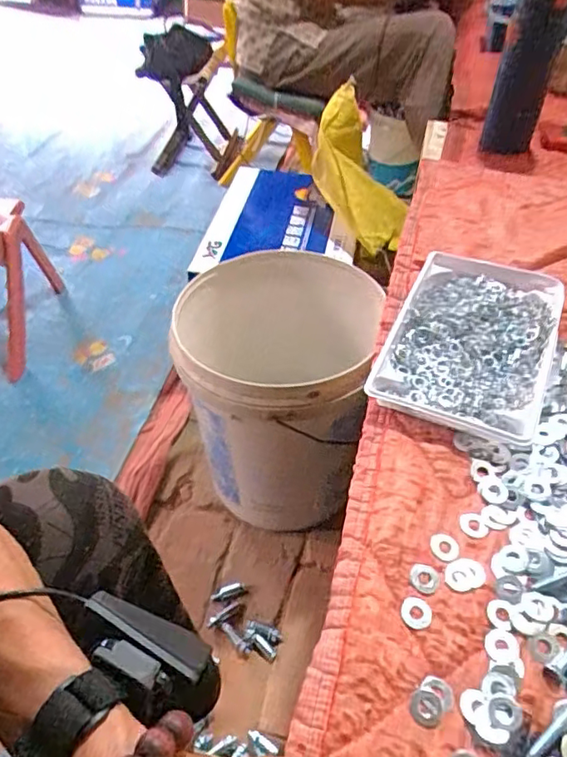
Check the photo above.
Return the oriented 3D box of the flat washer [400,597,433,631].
[{"bbox_3d":[0.097,0.170,0.413,0.022,0.004,0.022,-2,48,3],"label":"flat washer"}]

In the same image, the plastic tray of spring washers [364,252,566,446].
[{"bbox_3d":[0.190,-0.039,0.573,0.150,0.031,0.223,18,51,19],"label":"plastic tray of spring washers"}]

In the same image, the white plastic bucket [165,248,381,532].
[{"bbox_3d":[-0.013,0.027,0.891,0.275,0.335,0.269,10,49,12],"label":"white plastic bucket"}]

